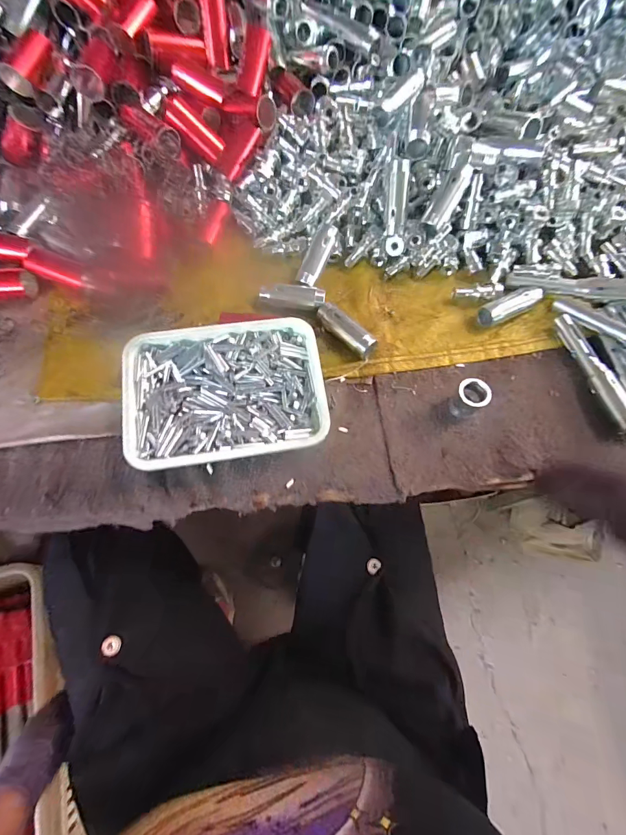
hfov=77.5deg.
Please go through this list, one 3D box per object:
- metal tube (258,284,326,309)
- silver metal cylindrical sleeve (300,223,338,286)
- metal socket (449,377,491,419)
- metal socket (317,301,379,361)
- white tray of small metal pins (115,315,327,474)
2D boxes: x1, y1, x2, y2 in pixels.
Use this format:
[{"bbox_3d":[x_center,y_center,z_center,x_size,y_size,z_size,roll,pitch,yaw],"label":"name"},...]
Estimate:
[{"bbox_3d":[-0.022,-0.127,0.418,0.067,0.020,0.022,8,69,1],"label":"metal tube"},{"bbox_3d":[0.006,-0.179,0.431,0.022,0.016,0.071,24,89,7],"label":"silver metal cylindrical sleeve"},{"bbox_3d":[0.151,-0.018,0.379,0.027,0.035,0.029,-39,75,-15],"label":"metal socket"},{"bbox_3d":[0.034,-0.090,0.405,0.070,0.021,0.019,42,73,13],"label":"metal socket"},{"bbox_3d":[-0.079,-0.022,0.366,0.172,0.045,0.129,-9,70,-6],"label":"white tray of small metal pins"}]

